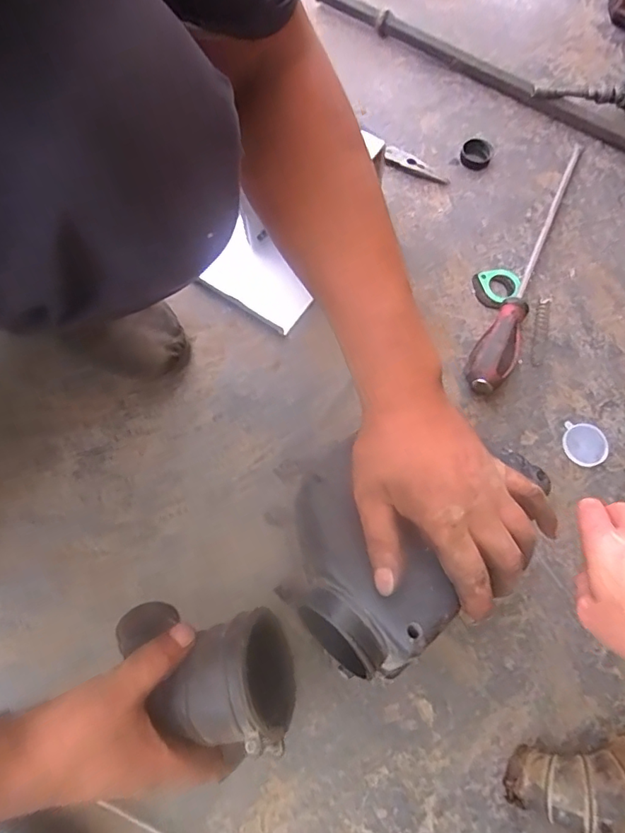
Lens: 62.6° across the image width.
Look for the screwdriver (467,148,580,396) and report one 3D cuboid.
[{"bbox_3d":[0.267,-0.183,0.593,0.041,0.040,0.367,28,74,8],"label":"screwdriver"}]

